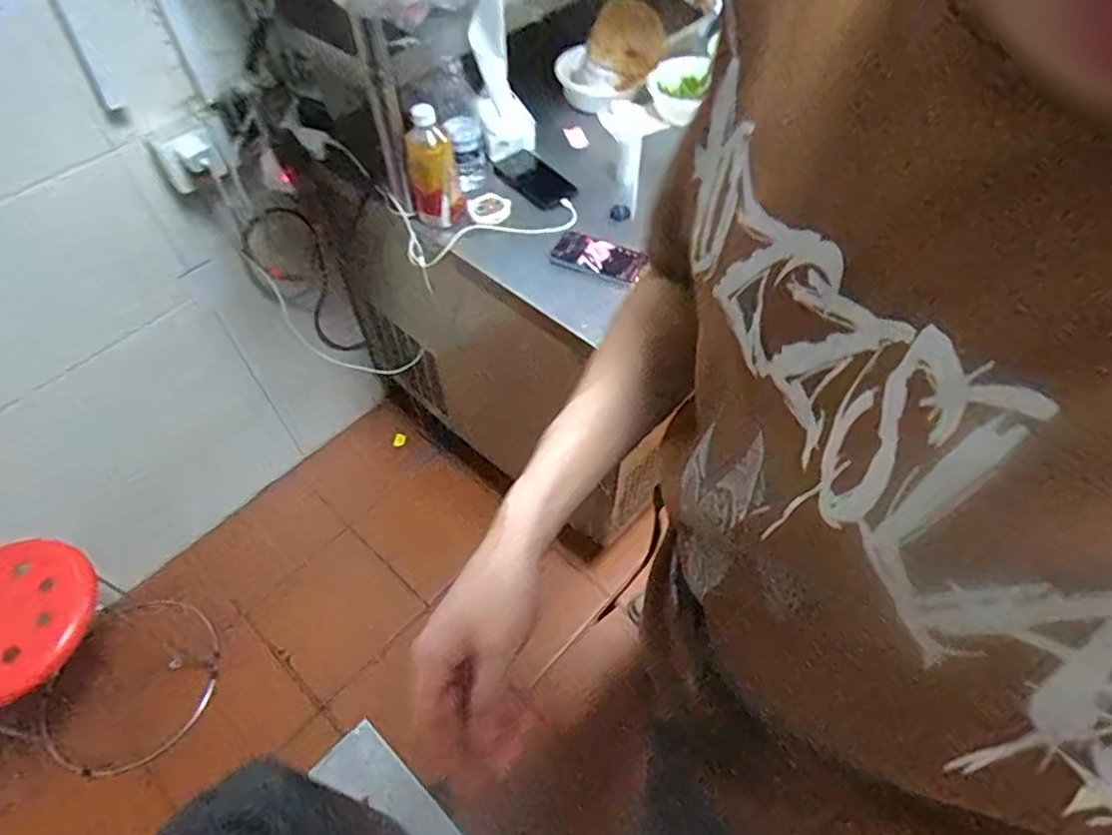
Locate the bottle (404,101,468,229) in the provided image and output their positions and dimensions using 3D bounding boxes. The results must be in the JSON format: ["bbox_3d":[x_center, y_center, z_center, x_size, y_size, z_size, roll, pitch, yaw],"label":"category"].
[{"bbox_3d":[-0.182,-0.368,0.959,0.074,0.168,0.061,-16,56,-10],"label":"bottle"}]

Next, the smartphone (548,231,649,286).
[{"bbox_3d":[0.062,-0.242,0.967,0.142,0.015,0.077,24,58,17],"label":"smartphone"}]

